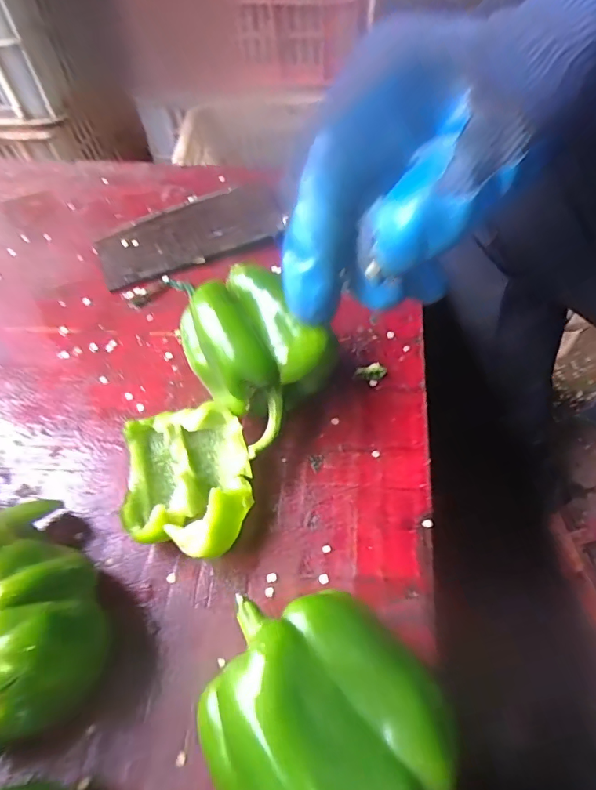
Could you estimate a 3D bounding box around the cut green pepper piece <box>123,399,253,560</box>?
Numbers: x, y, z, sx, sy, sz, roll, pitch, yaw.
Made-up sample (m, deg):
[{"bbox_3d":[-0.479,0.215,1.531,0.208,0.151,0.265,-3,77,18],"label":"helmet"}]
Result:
[{"bbox_3d":[-0.059,0.048,0.246,0.065,0.036,0.076,-6,56,-2],"label":"cut green pepper piece"}]

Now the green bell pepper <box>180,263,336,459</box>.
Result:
[{"bbox_3d":[-0.025,-0.019,0.266,0.060,0.073,0.086,-30,60,-17],"label":"green bell pepper"}]

